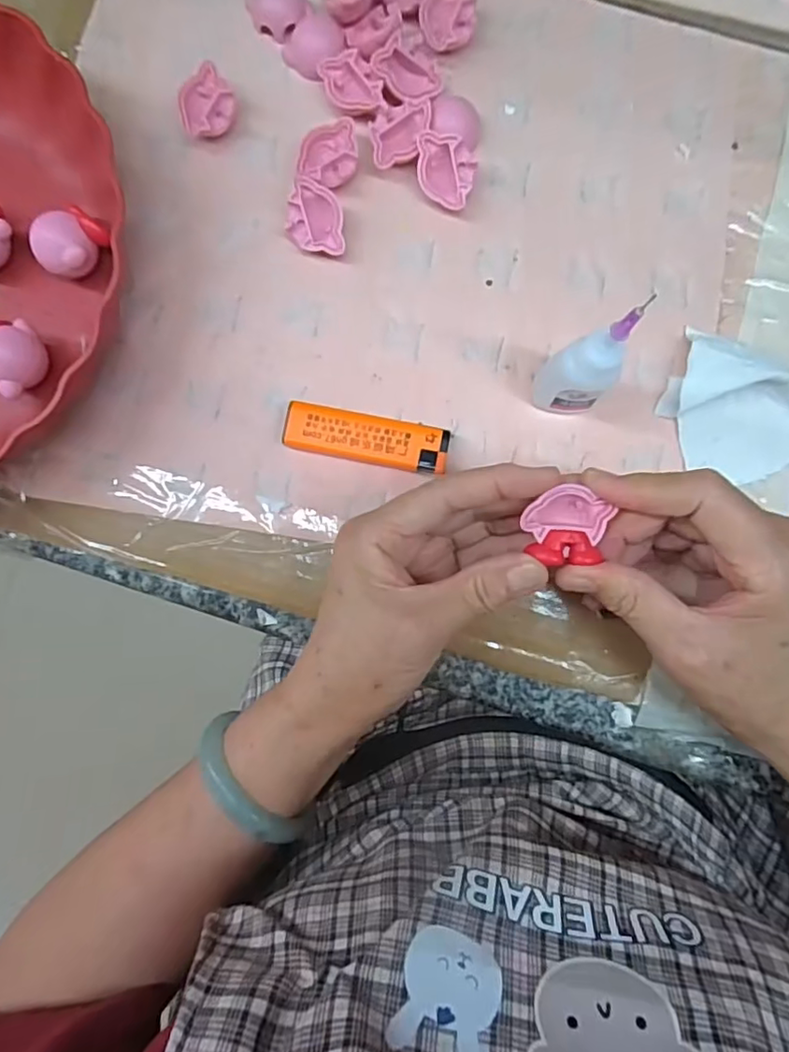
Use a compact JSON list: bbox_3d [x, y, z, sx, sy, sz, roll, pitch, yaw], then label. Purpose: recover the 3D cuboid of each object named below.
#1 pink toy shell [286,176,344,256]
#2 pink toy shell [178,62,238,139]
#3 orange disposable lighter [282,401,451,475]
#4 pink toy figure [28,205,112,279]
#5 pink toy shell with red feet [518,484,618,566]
[{"bbox_3d":[-0.039,-0.154,0.294,0.028,0.015,0.031,6,90,4],"label":"pink toy shell"},{"bbox_3d":[-0.096,-0.215,0.302,0.030,0.015,0.030,0,90,4],"label":"pink toy shell"},{"bbox_3d":[-0.013,-0.043,0.287,0.079,0.010,0.023,11,91,4],"label":"orange disposable lighter"},{"bbox_3d":[-0.158,-0.138,0.288,0.025,0.024,0.033,37,92,3],"label":"pink toy figure"},{"bbox_3d":[0.070,0.000,0.235,0.032,0.009,0.030,6,90,4],"label":"pink toy shell with red feet"}]

